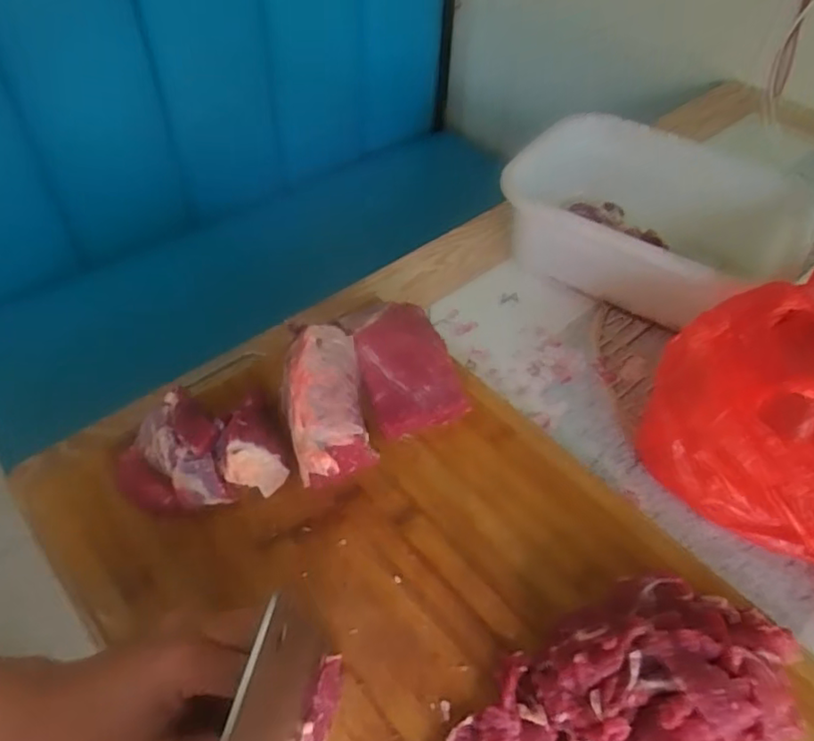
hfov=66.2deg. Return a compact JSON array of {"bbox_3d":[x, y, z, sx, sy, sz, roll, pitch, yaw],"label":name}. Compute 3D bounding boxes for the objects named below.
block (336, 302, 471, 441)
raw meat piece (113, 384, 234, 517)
[{"bbox_3d":[-0.004,-0.008,0.527,0.083,0.046,0.113,-16,51,-17],"label":"block"},{"bbox_3d":[-0.181,0.056,0.479,0.078,0.028,0.108,-8,49,-10],"label":"raw meat piece"}]

